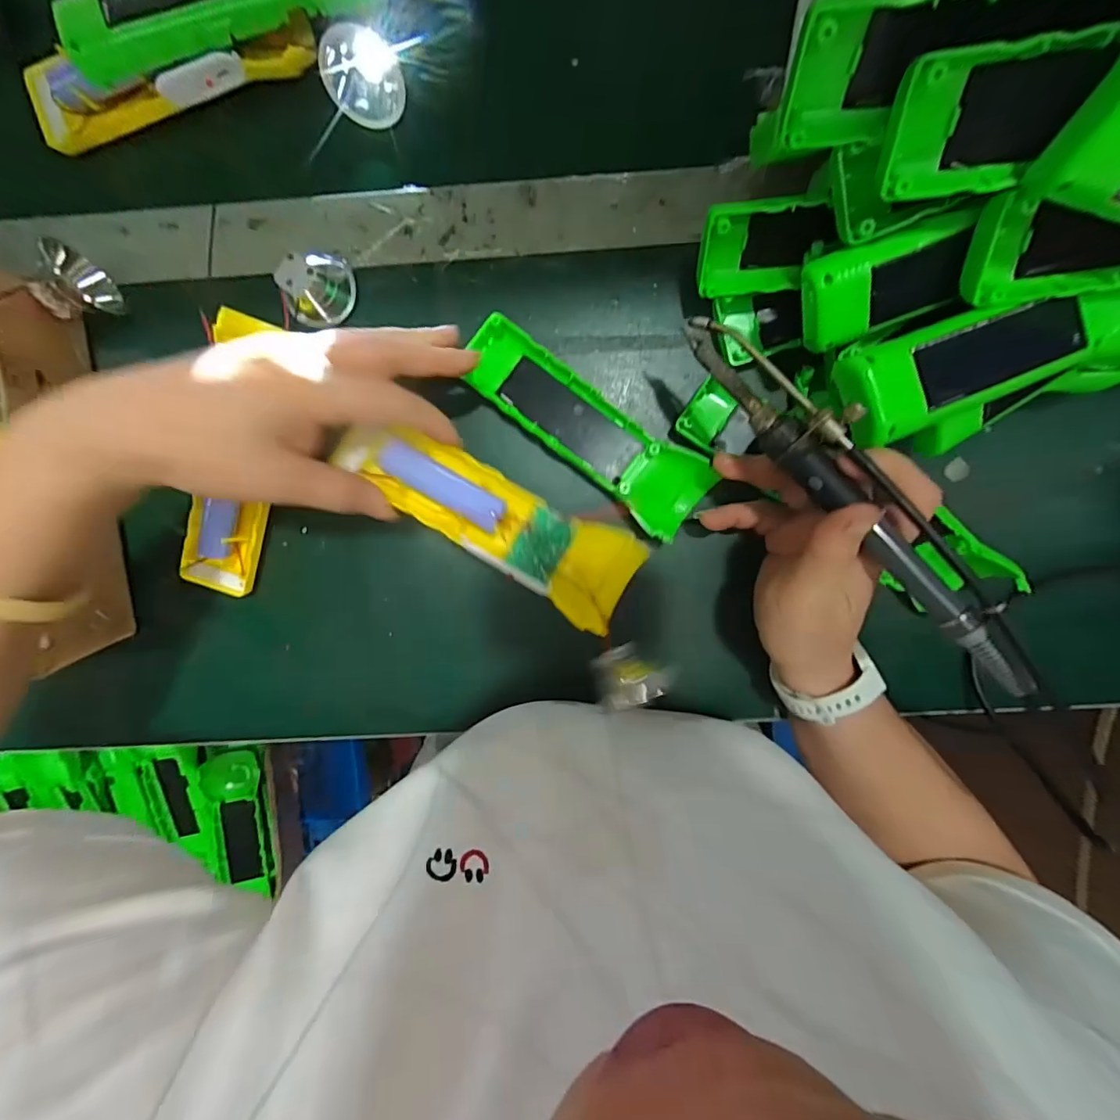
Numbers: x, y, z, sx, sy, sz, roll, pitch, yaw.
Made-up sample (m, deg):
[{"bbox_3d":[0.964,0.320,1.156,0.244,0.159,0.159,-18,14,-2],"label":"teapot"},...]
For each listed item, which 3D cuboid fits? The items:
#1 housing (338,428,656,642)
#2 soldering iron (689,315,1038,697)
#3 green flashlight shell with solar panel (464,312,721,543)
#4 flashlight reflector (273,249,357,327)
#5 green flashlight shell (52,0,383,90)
[{"bbox_3d":[-0.031,-0.021,0.254,0.159,0.033,0.049,29,96,-12],"label":"housing"},{"bbox_3d":[0.126,-0.032,0.213,0.025,0.023,0.200,-38,82,4],"label":"soldering iron"},{"bbox_3d":[0.016,-0.079,0.297,0.160,0.026,0.050,37,95,-3],"label":"green flashlight shell with solar panel"},{"bbox_3d":[-0.141,-0.161,0.289,0.034,0.025,0.040,-5,97,3],"label":"flashlight reflector"},{"bbox_3d":[-0.175,-0.294,0.261,0.160,0.031,0.035,-21,96,4],"label":"green flashlight shell"}]

